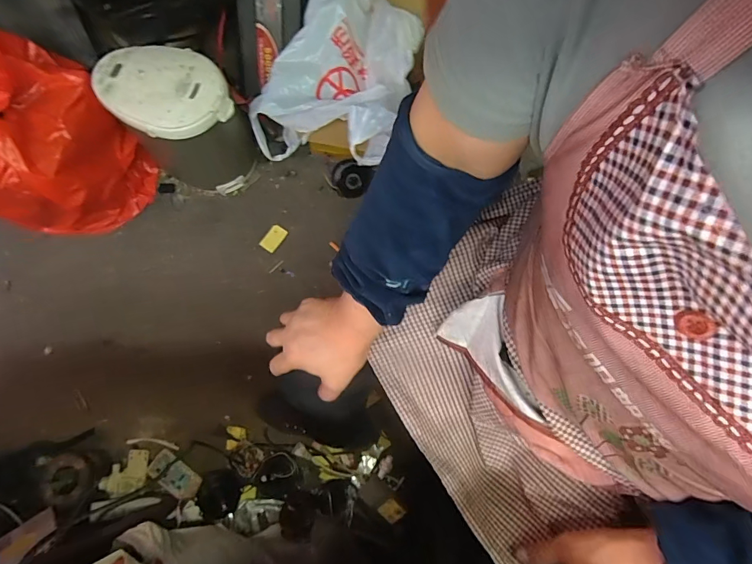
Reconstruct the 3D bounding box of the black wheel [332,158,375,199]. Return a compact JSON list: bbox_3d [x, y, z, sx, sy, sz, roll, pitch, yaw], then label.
[{"bbox_3d":[-0.062,-0.275,1.117,0.109,0.102,0.062,-6,76,-4],"label":"black wheel"}]

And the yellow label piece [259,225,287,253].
[{"bbox_3d":[-0.274,-0.119,1.118,0.048,0.006,0.070,35,77,7],"label":"yellow label piece"}]

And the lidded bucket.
[{"bbox_3d":[-0.458,-0.384,1.018,0.257,0.312,0.218,43,78,9],"label":"lidded bucket"}]

